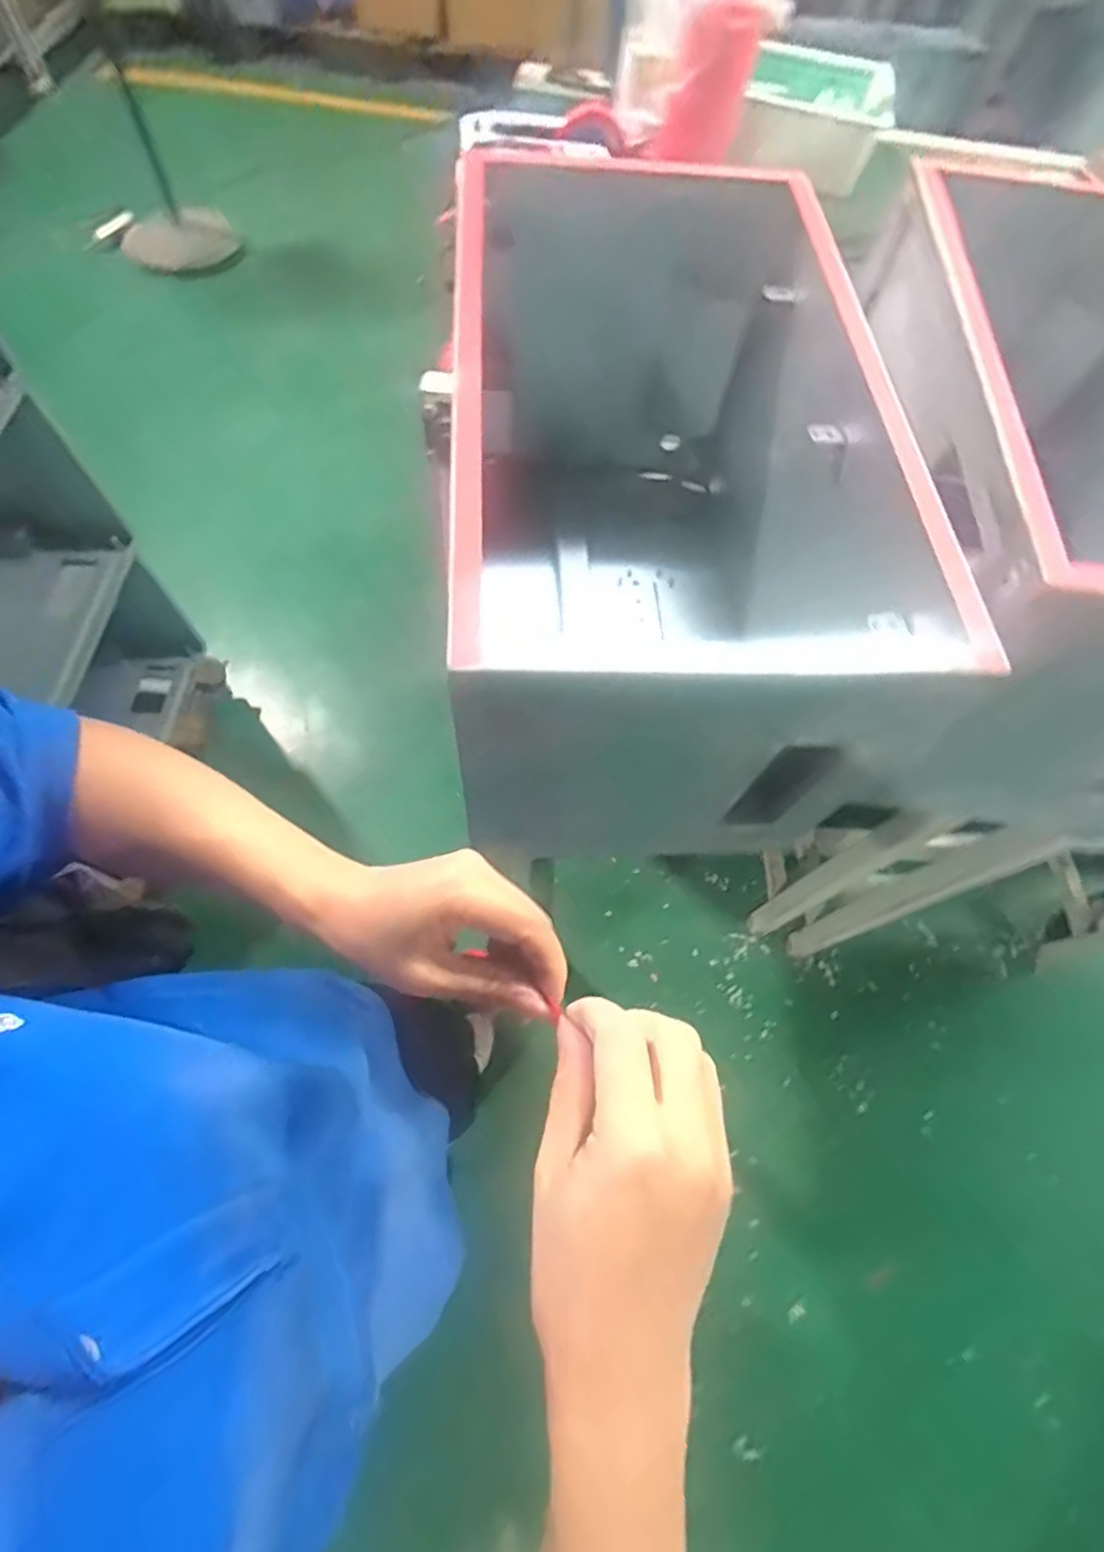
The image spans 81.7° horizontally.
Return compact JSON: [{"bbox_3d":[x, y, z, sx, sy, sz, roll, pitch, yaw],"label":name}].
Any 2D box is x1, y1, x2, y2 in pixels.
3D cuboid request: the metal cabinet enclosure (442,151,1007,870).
[{"bbox_3d":[0.083,-0.223,0.600,0.314,0.344,0.570,-1,64,-5],"label":"metal cabinet enclosure"}]

